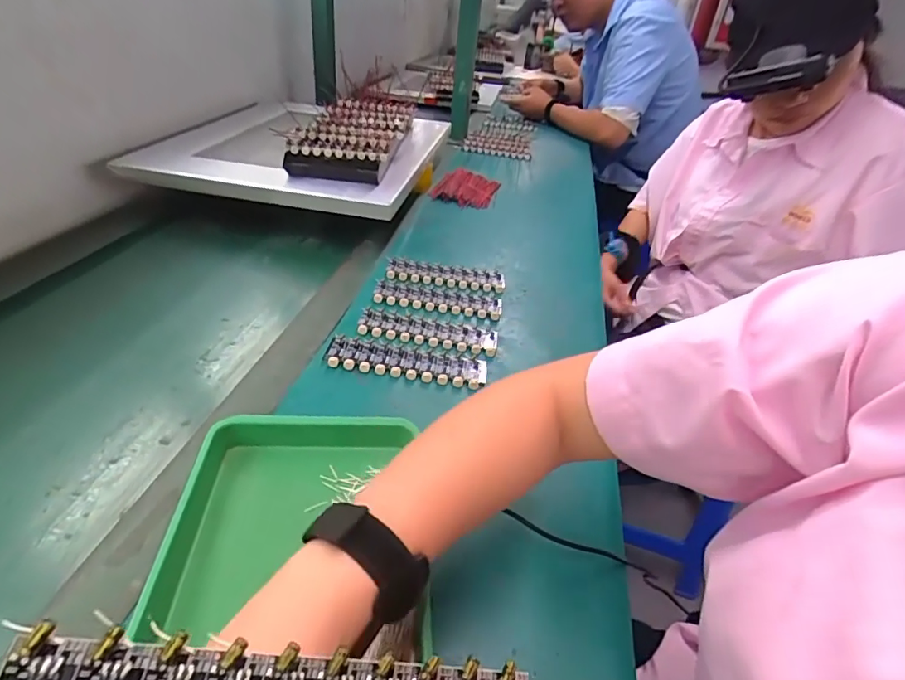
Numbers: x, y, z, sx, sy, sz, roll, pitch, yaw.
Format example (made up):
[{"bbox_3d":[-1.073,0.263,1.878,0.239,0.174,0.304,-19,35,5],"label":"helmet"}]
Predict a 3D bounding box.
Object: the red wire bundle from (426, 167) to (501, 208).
[{"bbox_3d":[0.027,-0.284,0.908,0.100,0.029,0.154,14,37,12],"label":"red wire bundle"}]

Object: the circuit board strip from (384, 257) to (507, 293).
[{"bbox_3d":[-0.008,-0.086,0.642,0.154,0.012,0.050,5,36,-1],"label":"circuit board strip"}]

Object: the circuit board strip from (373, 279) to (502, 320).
[{"bbox_3d":[-0.018,-0.050,0.595,0.154,0.005,0.054,10,36,5],"label":"circuit board strip"}]

